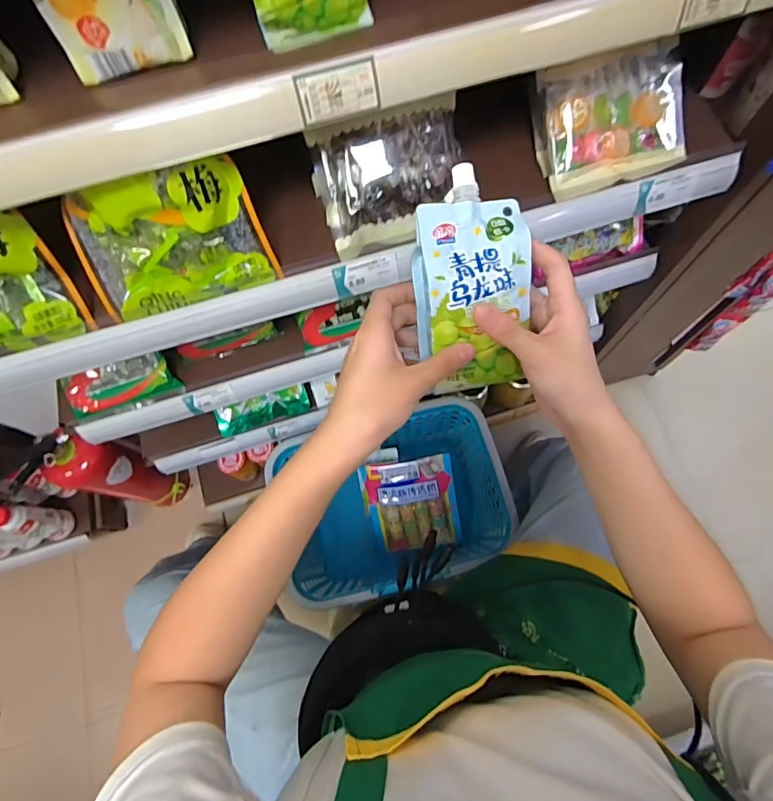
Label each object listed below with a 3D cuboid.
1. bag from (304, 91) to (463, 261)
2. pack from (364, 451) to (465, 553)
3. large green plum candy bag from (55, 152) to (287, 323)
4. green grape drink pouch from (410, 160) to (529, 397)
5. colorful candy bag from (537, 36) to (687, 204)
[{"bbox_3d":[0.005,-0.221,0.484,0.148,0.048,0.122,-16,116,-1],"label":"bag"},{"bbox_3d":[0.053,0.200,0.923,0.163,0.020,0.173,-9,100,3],"label":"pack"},{"bbox_3d":[-0.206,-0.157,0.464,0.165,0.129,0.050,-13,48,-1],"label":"large green plum candy bag"},{"bbox_3d":[0.065,-0.089,0.367,0.085,0.038,0.157,-10,108,-9],"label":"green grape drink pouch"},{"bbox_3d":[0.246,-0.299,0.516,0.156,0.020,0.126,-15,105,-4],"label":"colorful candy bag"}]

